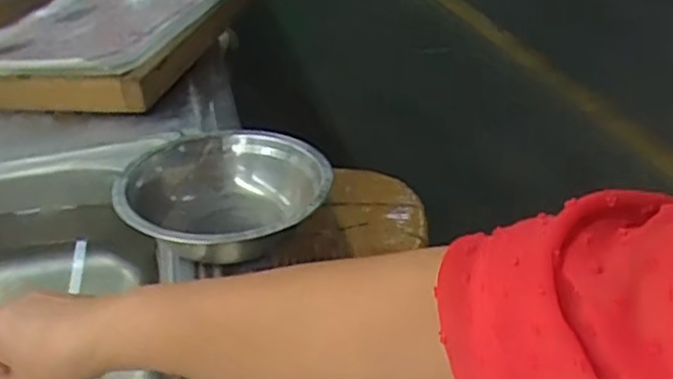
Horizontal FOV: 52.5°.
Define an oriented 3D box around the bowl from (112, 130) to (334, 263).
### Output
[{"bbox_3d":[-0.088,0.019,0.556,0.160,0.073,0.161,1,31,0],"label":"bowl"}]

